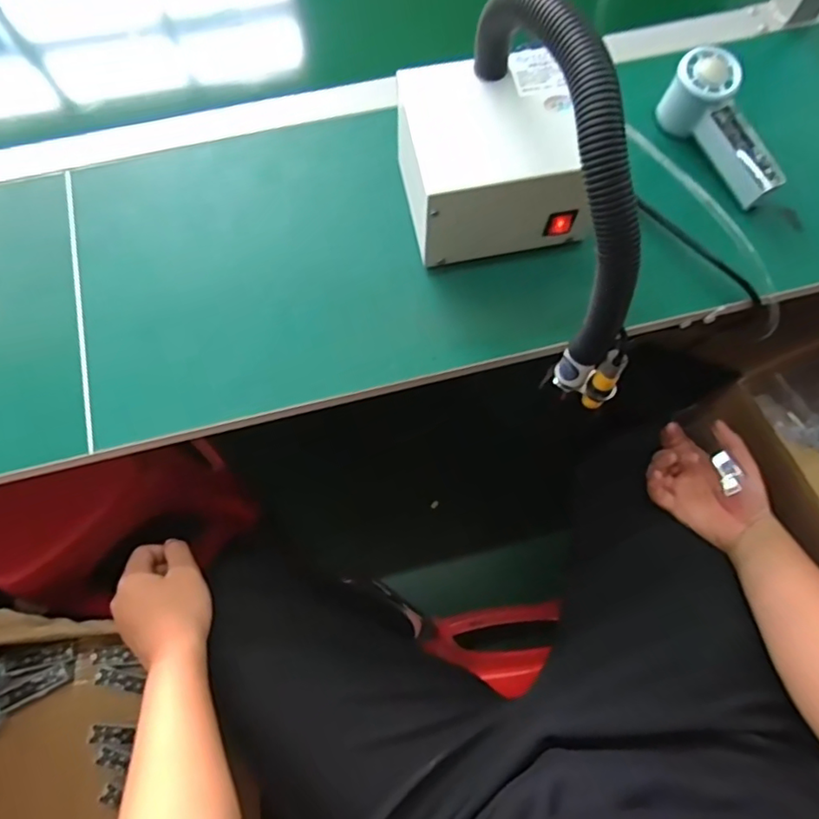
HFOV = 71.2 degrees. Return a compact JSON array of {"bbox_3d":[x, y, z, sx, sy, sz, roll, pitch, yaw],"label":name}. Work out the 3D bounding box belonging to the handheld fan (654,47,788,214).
[{"bbox_3d":[0.301,-0.265,0.538,0.054,0.053,0.147,-29,75,-9],"label":"handheld fan"}]

